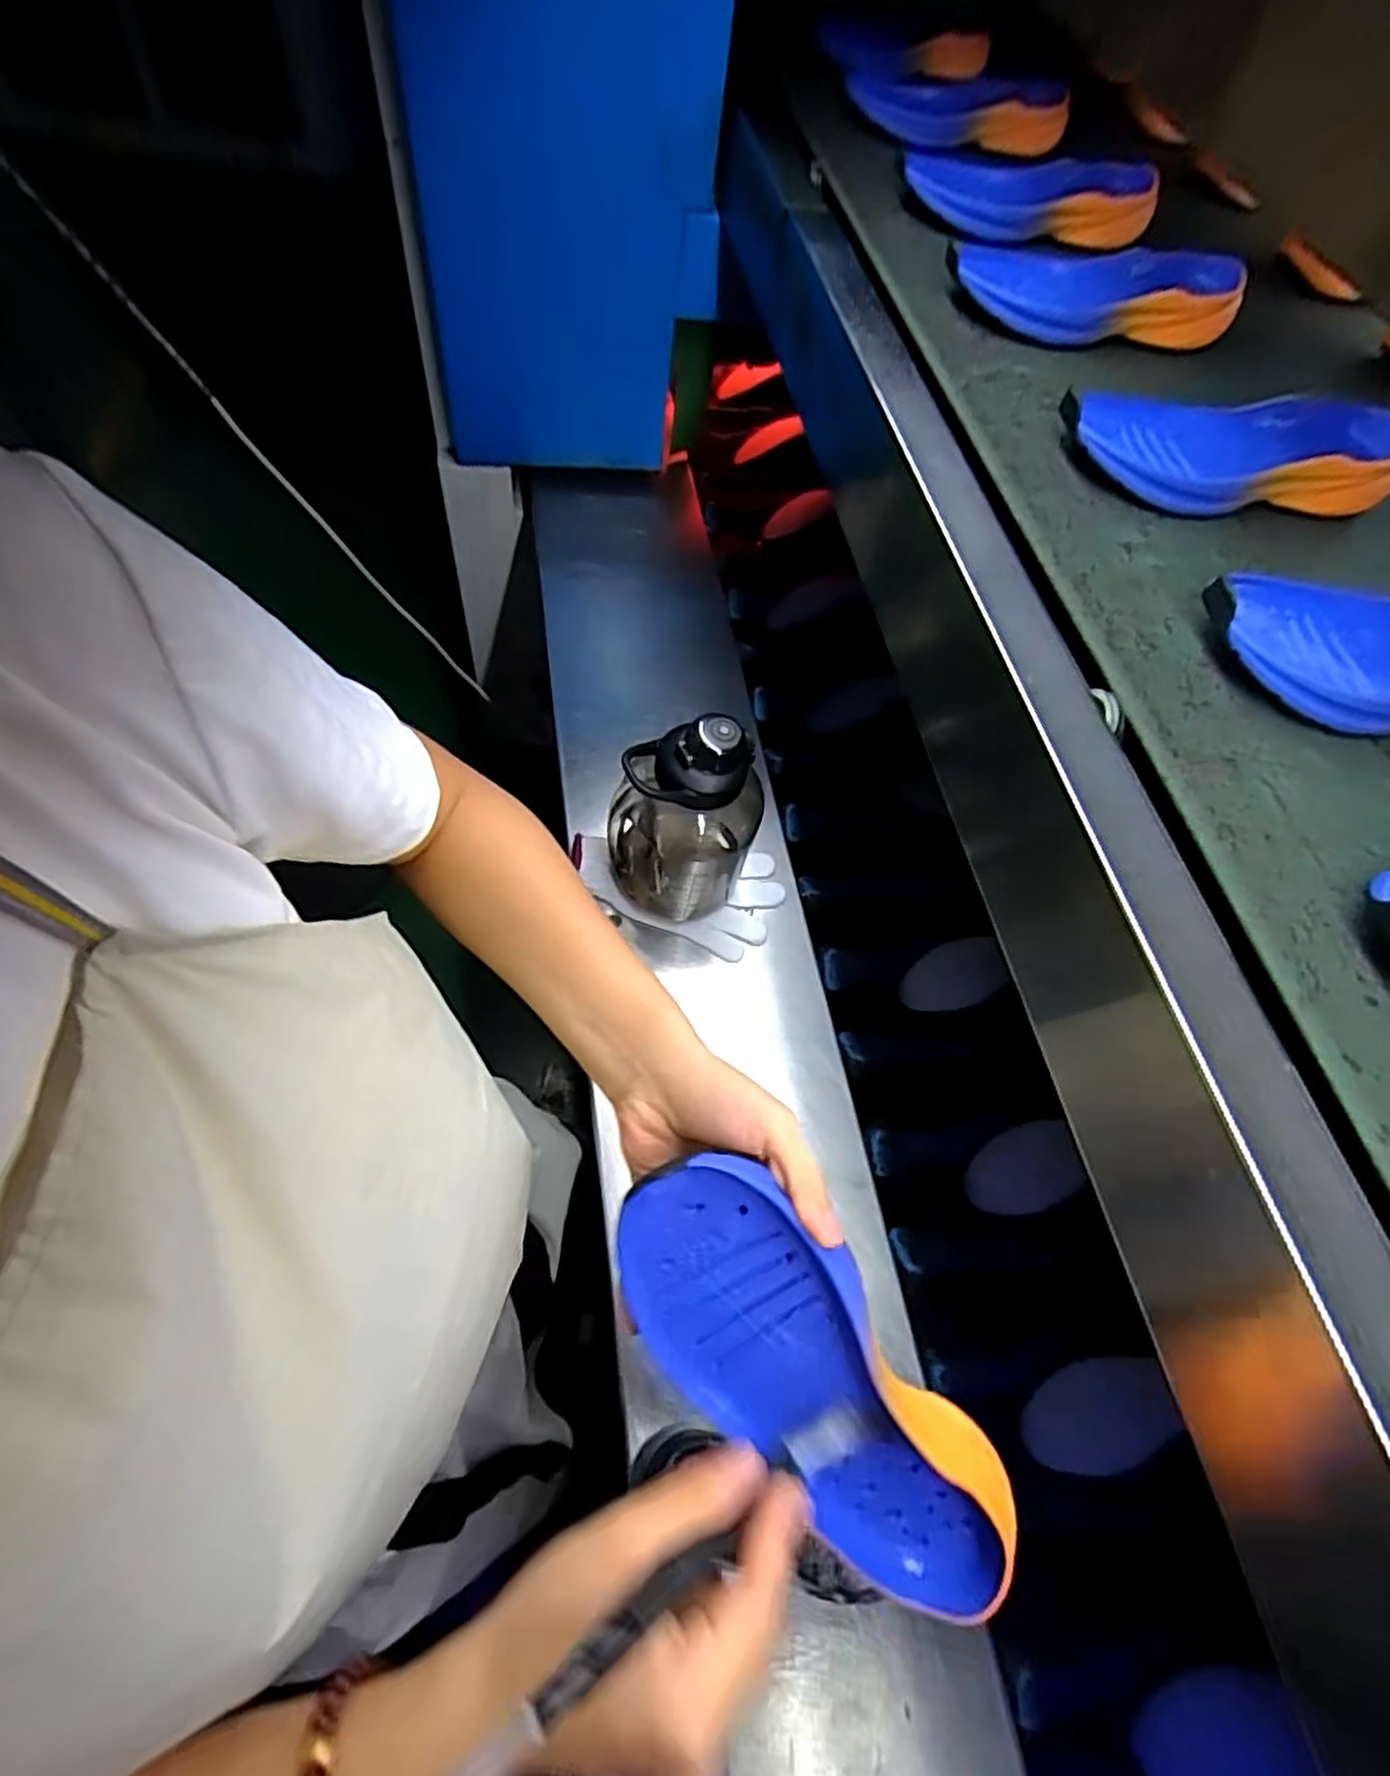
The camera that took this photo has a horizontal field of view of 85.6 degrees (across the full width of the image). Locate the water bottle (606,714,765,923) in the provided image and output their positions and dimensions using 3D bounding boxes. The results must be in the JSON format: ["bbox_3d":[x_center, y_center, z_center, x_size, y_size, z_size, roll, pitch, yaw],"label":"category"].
[{"bbox_3d":[-0.012,-0.059,0.693,0.115,0.227,0.109,0,65,0],"label":"water bottle"}]

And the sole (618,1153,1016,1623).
[{"bbox_3d":[0.051,0.216,0.316,0.096,0.035,0.233,-35,97,11],"label":"sole"}]

